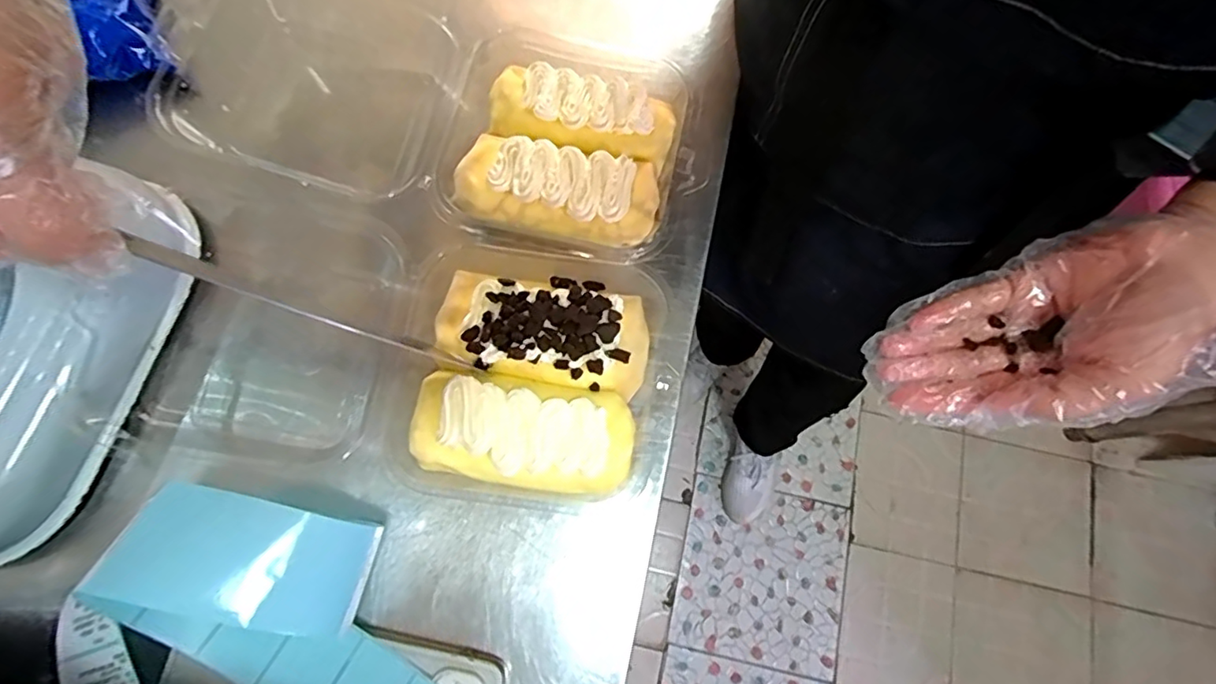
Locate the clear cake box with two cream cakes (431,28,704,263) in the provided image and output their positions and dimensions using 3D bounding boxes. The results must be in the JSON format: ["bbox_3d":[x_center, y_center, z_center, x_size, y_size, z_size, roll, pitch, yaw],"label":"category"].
[{"bbox_3d":[-0.024,-0.123,0.350,0.149,0.040,0.151,10,74,1],"label":"clear cake box with two cream cakes"}]

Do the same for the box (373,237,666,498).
[{"bbox_3d":[-0.042,0.019,0.315,0.129,0.051,0.121,7,74,0],"label":"box"}]

